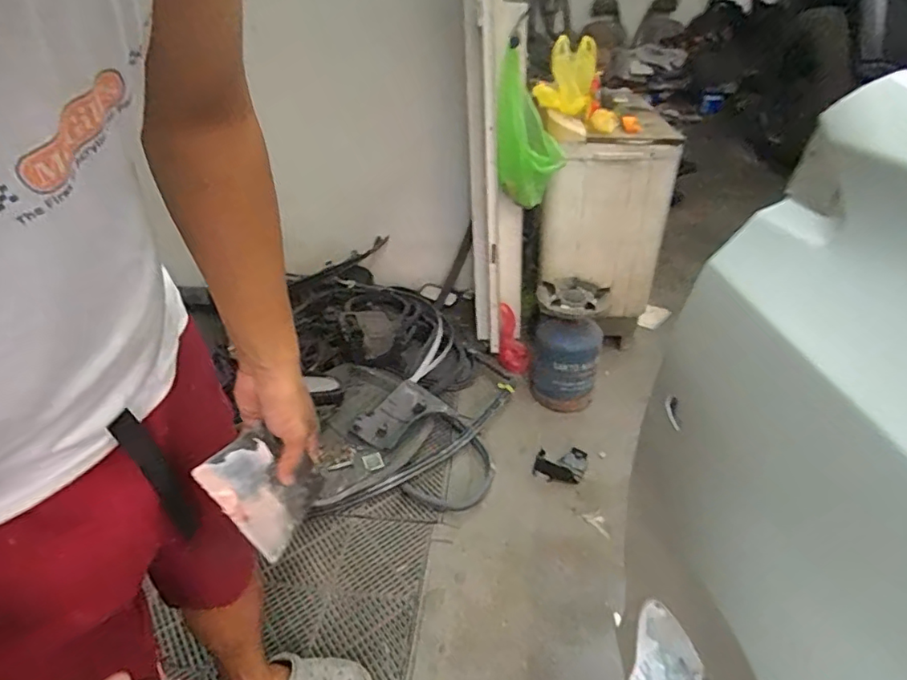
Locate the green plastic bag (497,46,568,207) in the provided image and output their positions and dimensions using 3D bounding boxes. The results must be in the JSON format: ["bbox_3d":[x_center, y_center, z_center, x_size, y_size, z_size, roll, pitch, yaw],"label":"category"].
[{"bbox_3d":[0.217,-0.567,1.514,0.182,0.364,0.136,3,35,10],"label":"green plastic bag"}]

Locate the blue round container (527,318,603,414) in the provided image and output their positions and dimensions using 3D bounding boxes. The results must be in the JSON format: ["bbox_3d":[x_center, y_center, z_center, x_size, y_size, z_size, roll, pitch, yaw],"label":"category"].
[{"bbox_3d":[0.352,0.048,1.742,0.207,0.305,0.222,3,35,10],"label":"blue round container"}]

